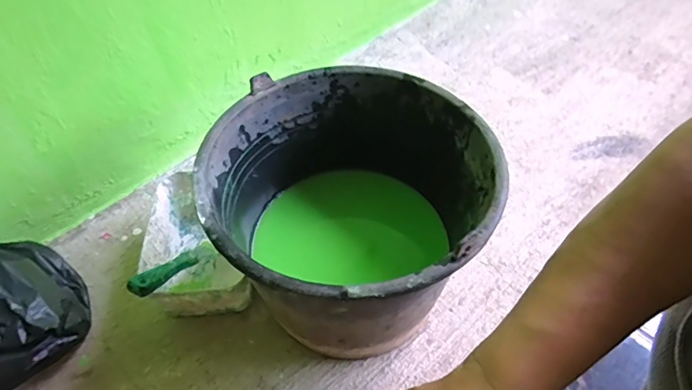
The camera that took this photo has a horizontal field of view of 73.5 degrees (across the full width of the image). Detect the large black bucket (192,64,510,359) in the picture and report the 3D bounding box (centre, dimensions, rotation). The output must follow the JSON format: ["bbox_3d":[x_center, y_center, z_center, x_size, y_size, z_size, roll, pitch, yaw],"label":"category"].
[{"bbox_3d":[0.005,0.044,0.572,0.298,0.269,0.297,0,52,0],"label":"large black bucket"}]

